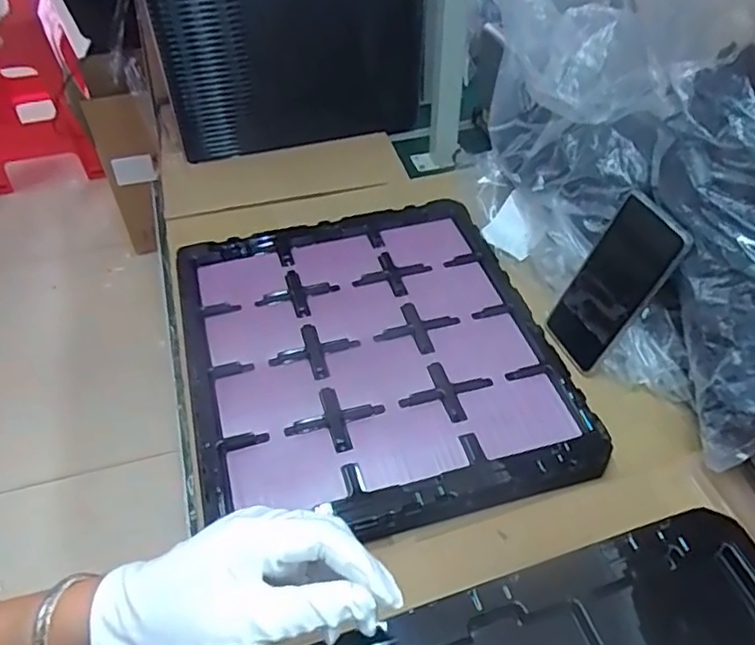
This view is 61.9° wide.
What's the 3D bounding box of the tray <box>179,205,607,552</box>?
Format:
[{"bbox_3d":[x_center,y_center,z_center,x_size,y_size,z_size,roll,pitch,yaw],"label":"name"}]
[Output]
[{"bbox_3d":[-0.009,0.017,0.621,0.336,0.019,0.373,-11,48,-12],"label":"tray"}]

